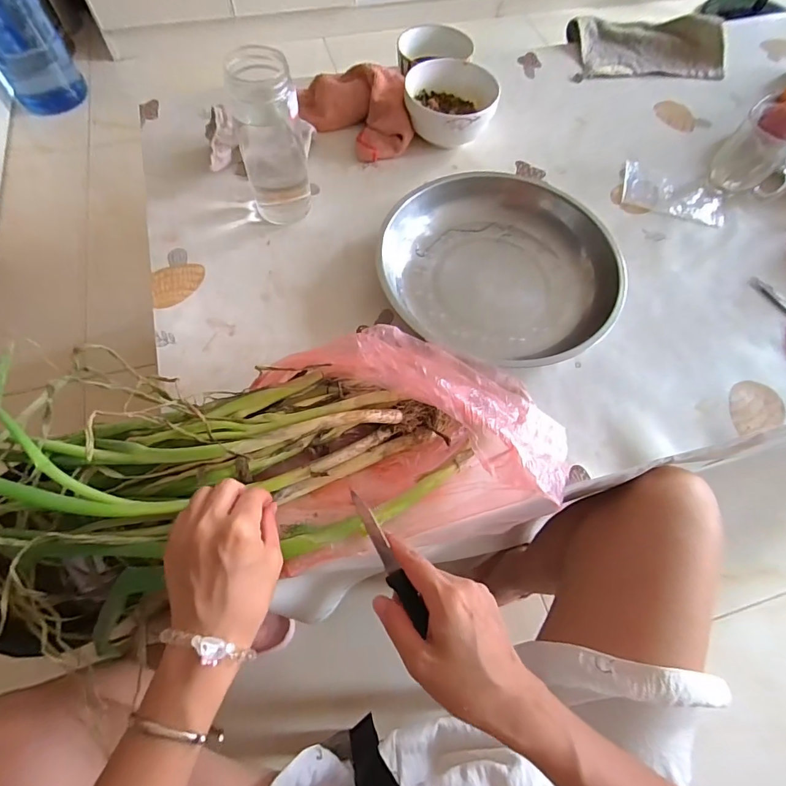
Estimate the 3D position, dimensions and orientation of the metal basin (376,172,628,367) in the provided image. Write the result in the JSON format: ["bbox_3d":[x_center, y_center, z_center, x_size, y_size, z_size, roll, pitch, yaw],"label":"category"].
[{"bbox_3d":[0.119,-0.142,0.501,0.266,0.046,0.247,7,64,1],"label":"metal basin"}]

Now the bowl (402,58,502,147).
[{"bbox_3d":[0.079,-0.396,0.609,0.113,0.059,0.124,1,64,-2],"label":"bowl"}]

